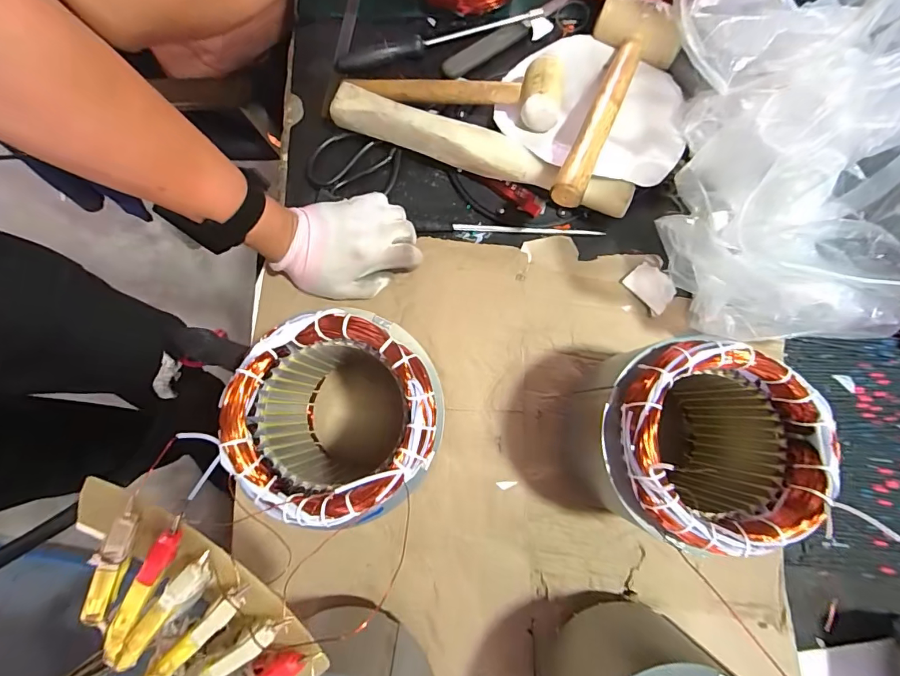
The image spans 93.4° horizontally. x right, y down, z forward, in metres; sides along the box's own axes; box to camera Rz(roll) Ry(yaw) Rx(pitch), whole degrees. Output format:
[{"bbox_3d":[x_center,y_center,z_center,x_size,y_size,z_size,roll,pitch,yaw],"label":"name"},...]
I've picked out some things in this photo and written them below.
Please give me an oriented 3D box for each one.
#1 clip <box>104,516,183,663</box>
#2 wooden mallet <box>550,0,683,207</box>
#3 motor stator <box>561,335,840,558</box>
[{"bbox_3d":[-0.176,0.146,0.242,0.010,0.014,0.104,30,96,4],"label":"clip"},{"bbox_3d":[0.165,-0.247,0.436,0.094,0.045,0.295,25,67,3],"label":"wooden mallet"},{"bbox_3d":[0.183,0.090,0.356,0.142,0.162,0.141,10,79,0],"label":"motor stator"}]

